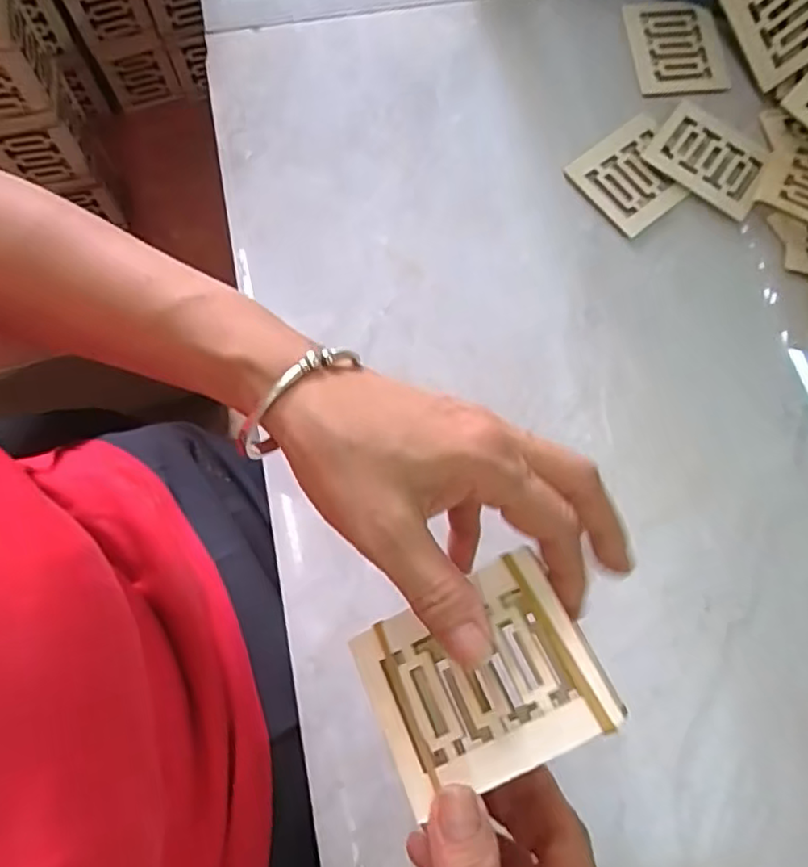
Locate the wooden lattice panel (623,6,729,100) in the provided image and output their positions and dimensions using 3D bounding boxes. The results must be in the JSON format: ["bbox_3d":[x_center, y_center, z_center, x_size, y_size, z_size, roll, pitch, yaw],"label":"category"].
[{"bbox_3d":[0.197,-0.279,0.462,0.067,0.006,0.077,-6,76,-3],"label":"wooden lattice panel"}]

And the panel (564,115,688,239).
[{"bbox_3d":[0.158,-0.176,0.433,0.070,0.004,0.066,-37,79,-10],"label":"panel"}]

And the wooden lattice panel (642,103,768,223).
[{"bbox_3d":[0.208,-0.188,0.435,0.077,0.007,0.061,32,77,7],"label":"wooden lattice panel"}]

